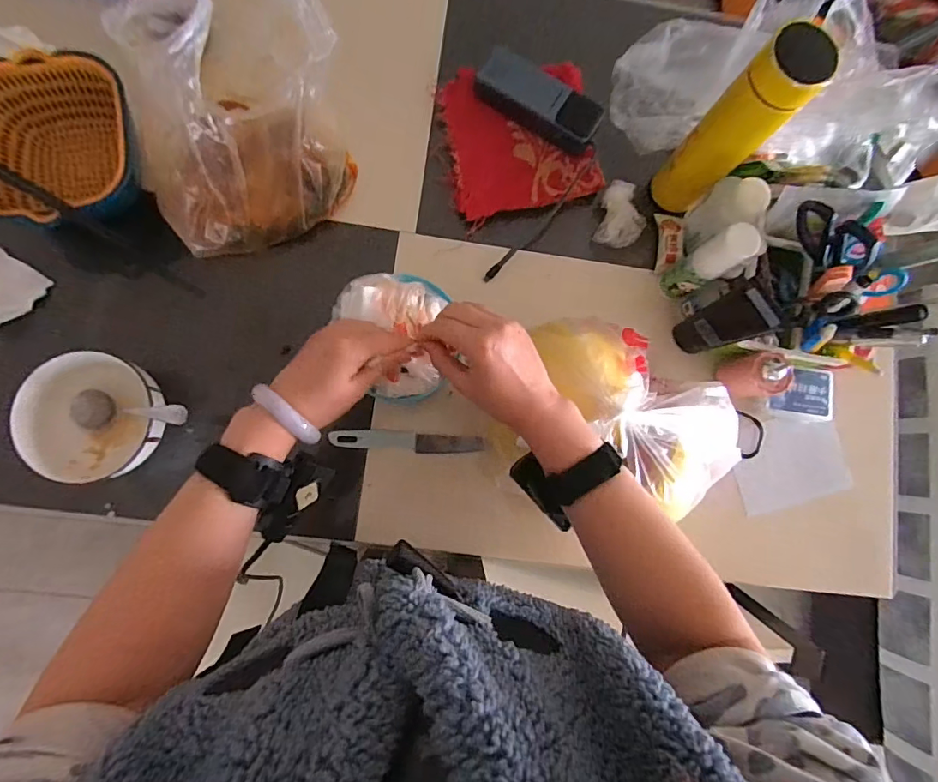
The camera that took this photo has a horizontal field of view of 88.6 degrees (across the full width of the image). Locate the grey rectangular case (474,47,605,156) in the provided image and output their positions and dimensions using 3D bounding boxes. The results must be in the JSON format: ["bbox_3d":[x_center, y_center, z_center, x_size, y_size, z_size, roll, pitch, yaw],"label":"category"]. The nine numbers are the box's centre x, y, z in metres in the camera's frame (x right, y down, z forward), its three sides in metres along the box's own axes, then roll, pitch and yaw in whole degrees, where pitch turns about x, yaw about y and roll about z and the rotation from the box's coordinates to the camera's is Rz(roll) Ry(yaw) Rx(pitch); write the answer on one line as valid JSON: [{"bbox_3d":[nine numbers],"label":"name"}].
[{"bbox_3d":[0.085,-0.353,0.590,0.153,0.040,0.051,28,82,-1],"label":"grey rectangular case"}]

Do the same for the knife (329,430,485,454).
[{"bbox_3d":[-0.071,0.059,0.557,0.173,0.010,0.023,5,84,-4],"label":"knife"}]

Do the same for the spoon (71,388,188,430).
[{"bbox_3d":[-0.336,0.020,0.472,0.160,0.026,0.040,1,83,29],"label":"spoon"}]

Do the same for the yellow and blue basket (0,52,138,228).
[{"bbox_3d":[-0.447,-0.254,0.539,0.169,0.111,0.178,1,84,-5],"label":"yellow and blue basket"}]

